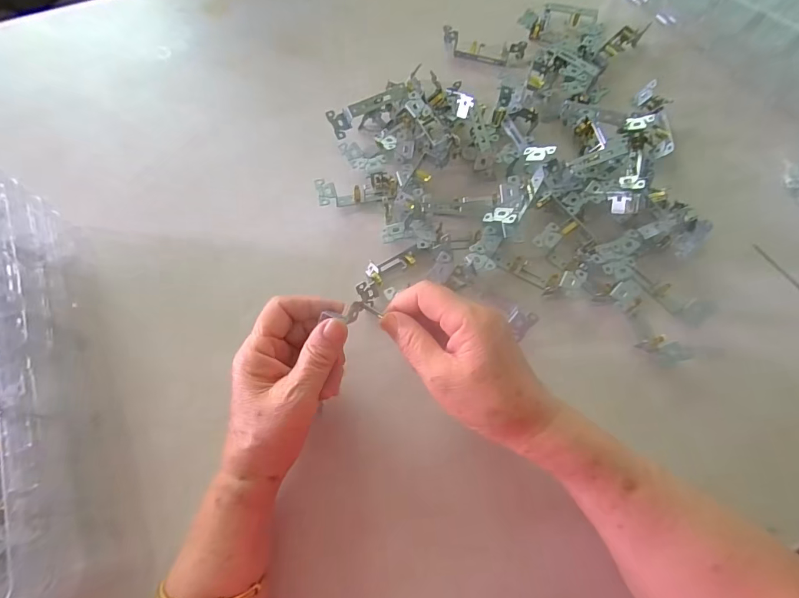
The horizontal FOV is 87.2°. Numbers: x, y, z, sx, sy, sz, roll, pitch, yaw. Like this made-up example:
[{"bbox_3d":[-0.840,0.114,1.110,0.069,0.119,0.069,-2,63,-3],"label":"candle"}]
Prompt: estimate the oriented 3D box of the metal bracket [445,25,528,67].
[{"bbox_3d":[0.104,-0.316,0.525,0.103,0.021,0.027,16,68,6],"label":"metal bracket"}]

